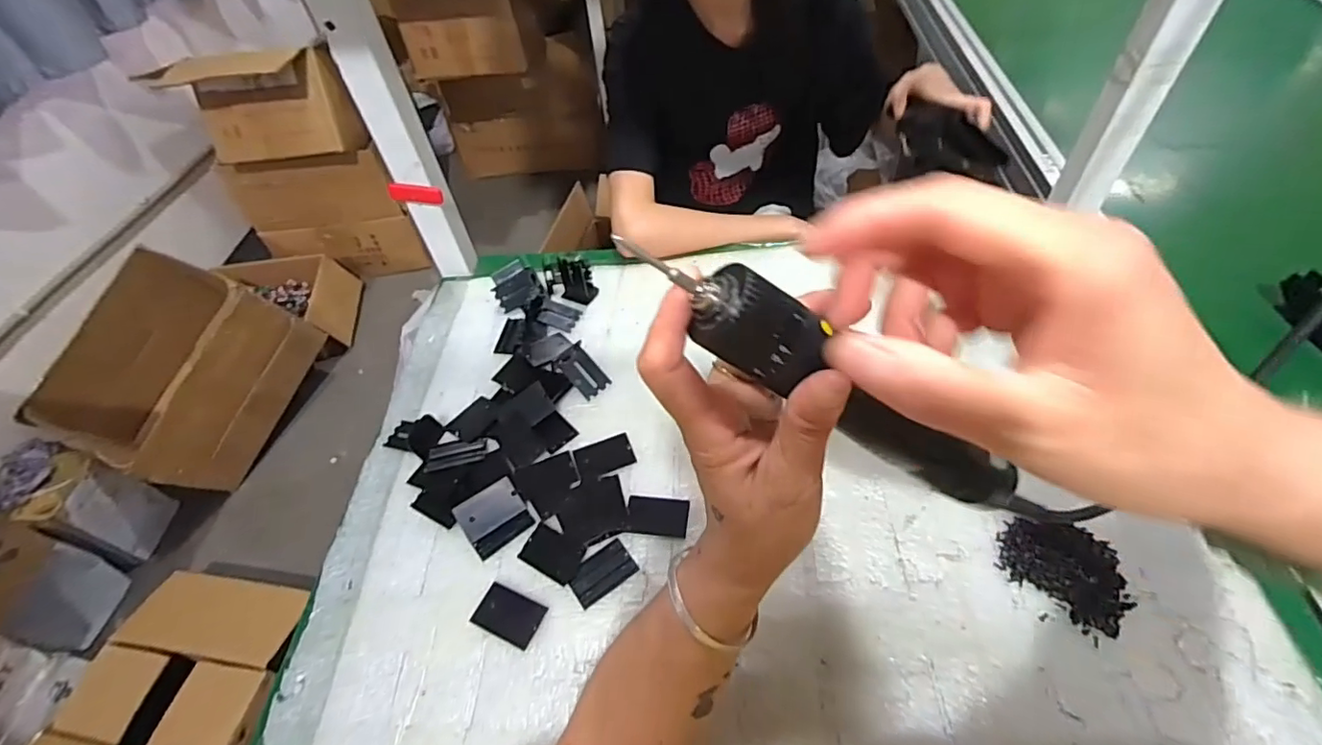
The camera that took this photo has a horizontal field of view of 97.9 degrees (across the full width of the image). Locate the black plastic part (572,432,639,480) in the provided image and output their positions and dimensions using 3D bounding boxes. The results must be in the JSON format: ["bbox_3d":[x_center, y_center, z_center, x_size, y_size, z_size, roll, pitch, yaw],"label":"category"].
[{"bbox_3d":[-0.054,0.080,0.553,0.055,0.005,0.038,-21,52,-11],"label":"black plastic part"}]

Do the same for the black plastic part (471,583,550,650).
[{"bbox_3d":[-0.124,0.197,0.469,0.056,0.006,0.035,17,55,19],"label":"black plastic part"}]

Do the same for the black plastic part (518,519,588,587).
[{"bbox_3d":[-0.094,0.157,0.501,0.055,0.005,0.036,23,57,22],"label":"black plastic part"}]

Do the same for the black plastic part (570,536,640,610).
[{"bbox_3d":[-0.050,0.169,0.486,0.054,0.005,0.033,-32,55,-18],"label":"black plastic part"}]

